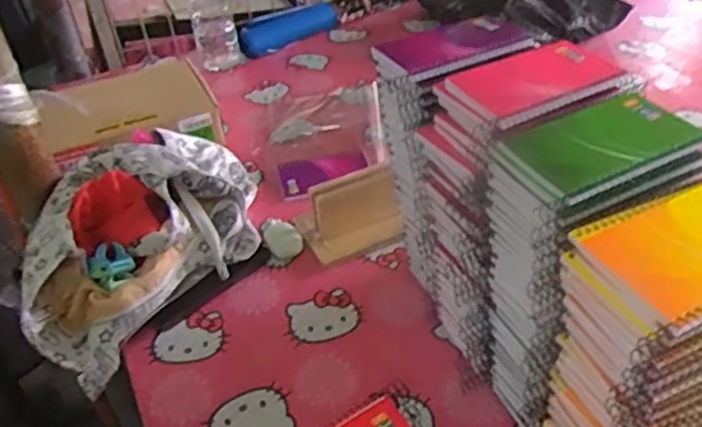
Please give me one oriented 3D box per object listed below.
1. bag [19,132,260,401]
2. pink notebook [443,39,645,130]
[{"bbox_3d":[-0.246,0.023,0.811,0.173,0.142,0.324,24,48,33],"label":"bag"},{"bbox_3d":[0.160,-0.112,0.576,0.145,0.012,0.088,-19,40,-15],"label":"pink notebook"}]

